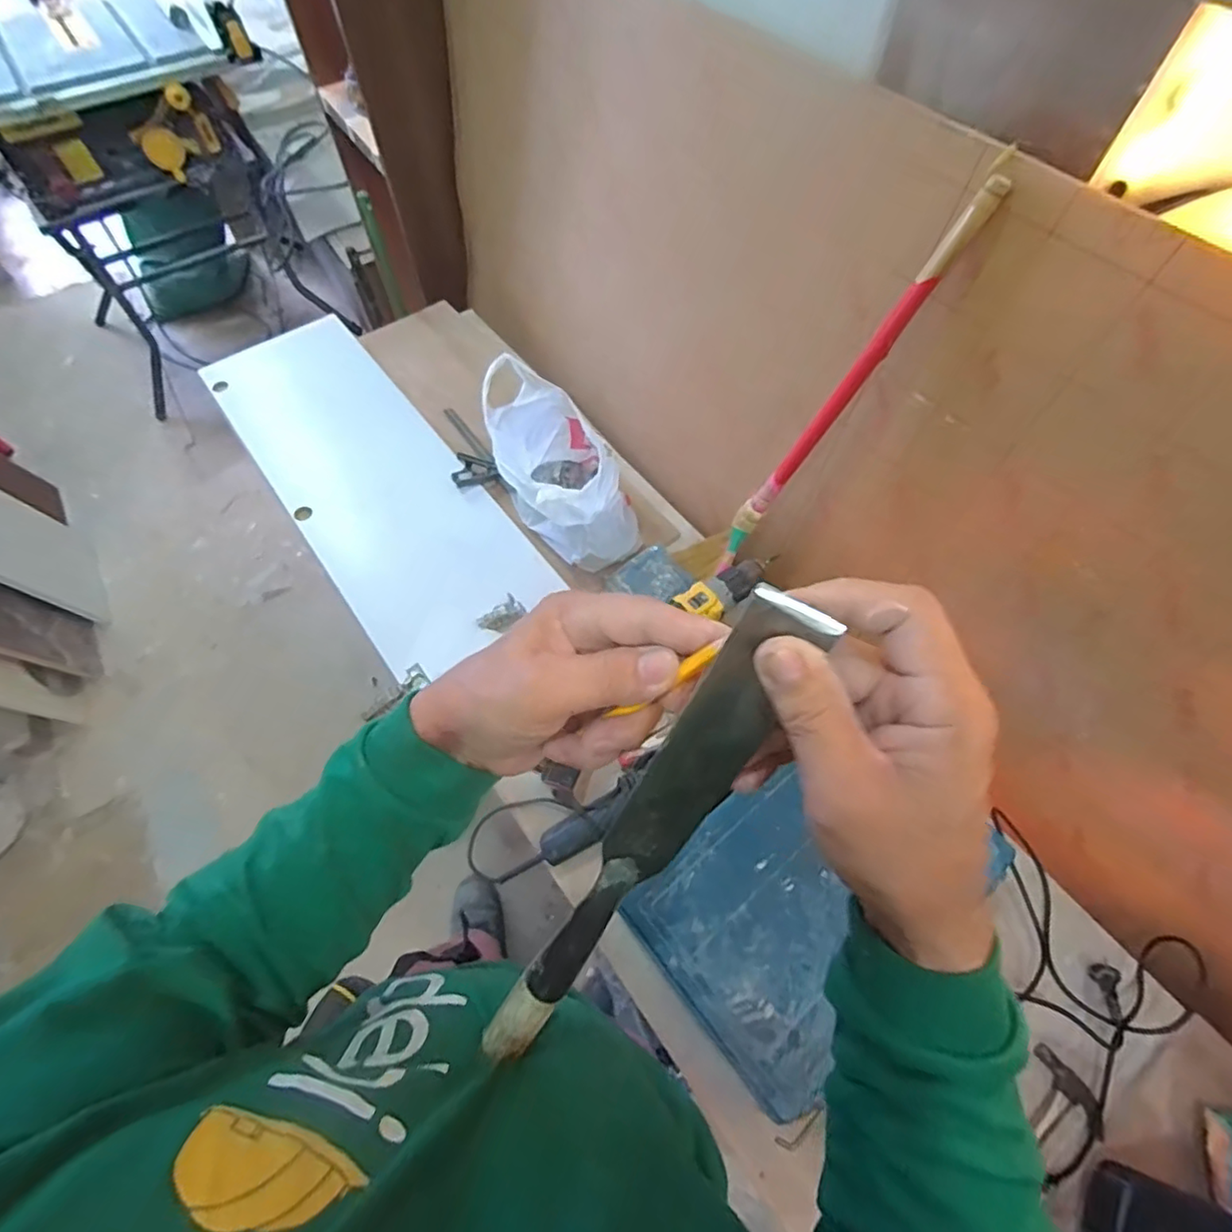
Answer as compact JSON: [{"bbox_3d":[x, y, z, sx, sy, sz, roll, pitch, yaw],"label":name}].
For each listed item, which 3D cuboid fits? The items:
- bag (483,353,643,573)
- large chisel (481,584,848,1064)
[{"bbox_3d":[-0.103,-0.274,1.124,0.201,0.211,0.336,-24,64,-13],"label":"bag"},{"bbox_3d":[0.008,0.122,0.298,0.034,0.017,0.304,34,111,17],"label":"large chisel"}]

